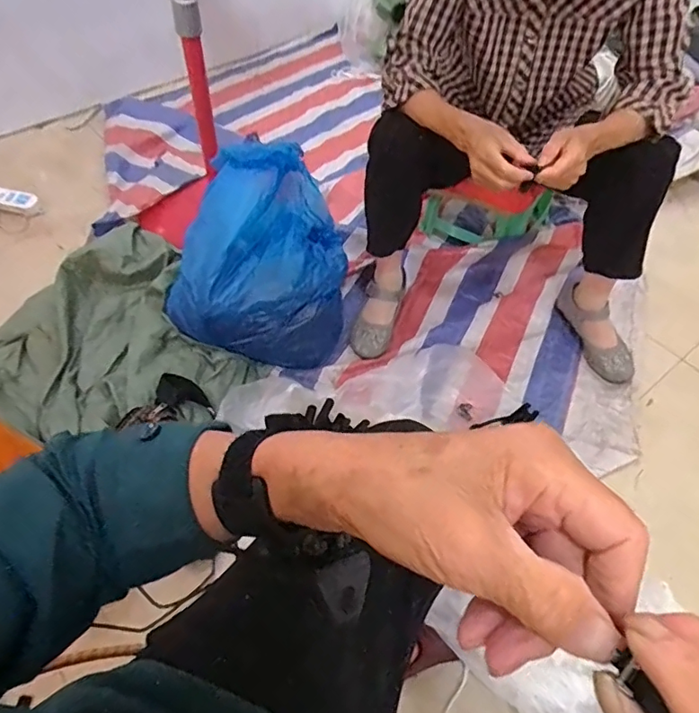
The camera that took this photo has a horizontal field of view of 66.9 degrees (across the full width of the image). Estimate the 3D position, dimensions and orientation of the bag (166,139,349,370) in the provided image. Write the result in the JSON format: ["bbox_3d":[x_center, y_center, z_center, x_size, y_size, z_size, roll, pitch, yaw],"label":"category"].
[{"bbox_3d":[-0.177,-0.191,1.064,0.336,0.302,0.326,8,53,5],"label":"bag"}]

